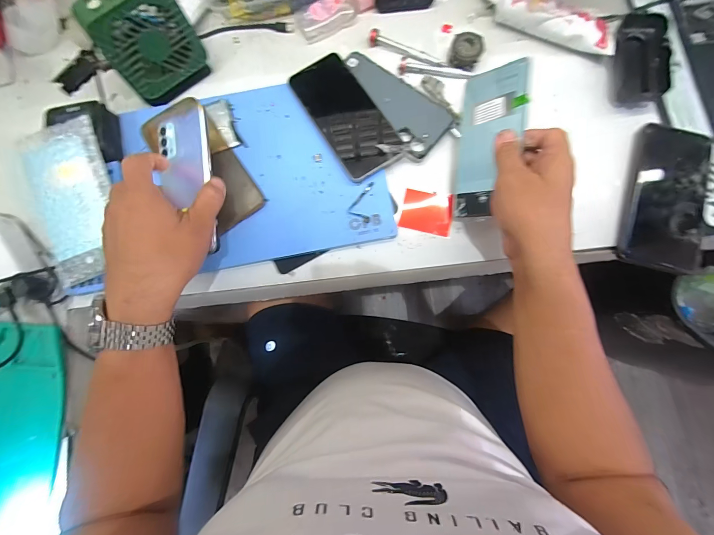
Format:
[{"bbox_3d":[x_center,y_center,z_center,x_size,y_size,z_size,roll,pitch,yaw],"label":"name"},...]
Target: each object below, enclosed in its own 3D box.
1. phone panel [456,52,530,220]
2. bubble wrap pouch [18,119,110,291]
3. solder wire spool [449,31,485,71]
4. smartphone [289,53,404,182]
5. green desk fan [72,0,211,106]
[{"bbox_3d":[0.138,-0.130,0.344,0.066,0.007,0.152,6,90,46],"label":"phone panel"},{"bbox_3d":[-0.312,-0.077,0.365,0.079,0.020,0.176,-17,84,-1],"label":"bubble wrap pouch"},{"bbox_3d":[0.134,-0.264,0.408,0.038,0.022,0.039,0,84,1],"label":"solder wire spool"},{"bbox_3d":[-0.014,-0.184,0.399,0.073,0.006,0.164,-32,78,-3],"label":"smartphone"},{"bbox_3d":[-0.235,-0.256,0.379,0.097,0.111,0.053,-37,83,-4],"label":"green desk fan"}]

